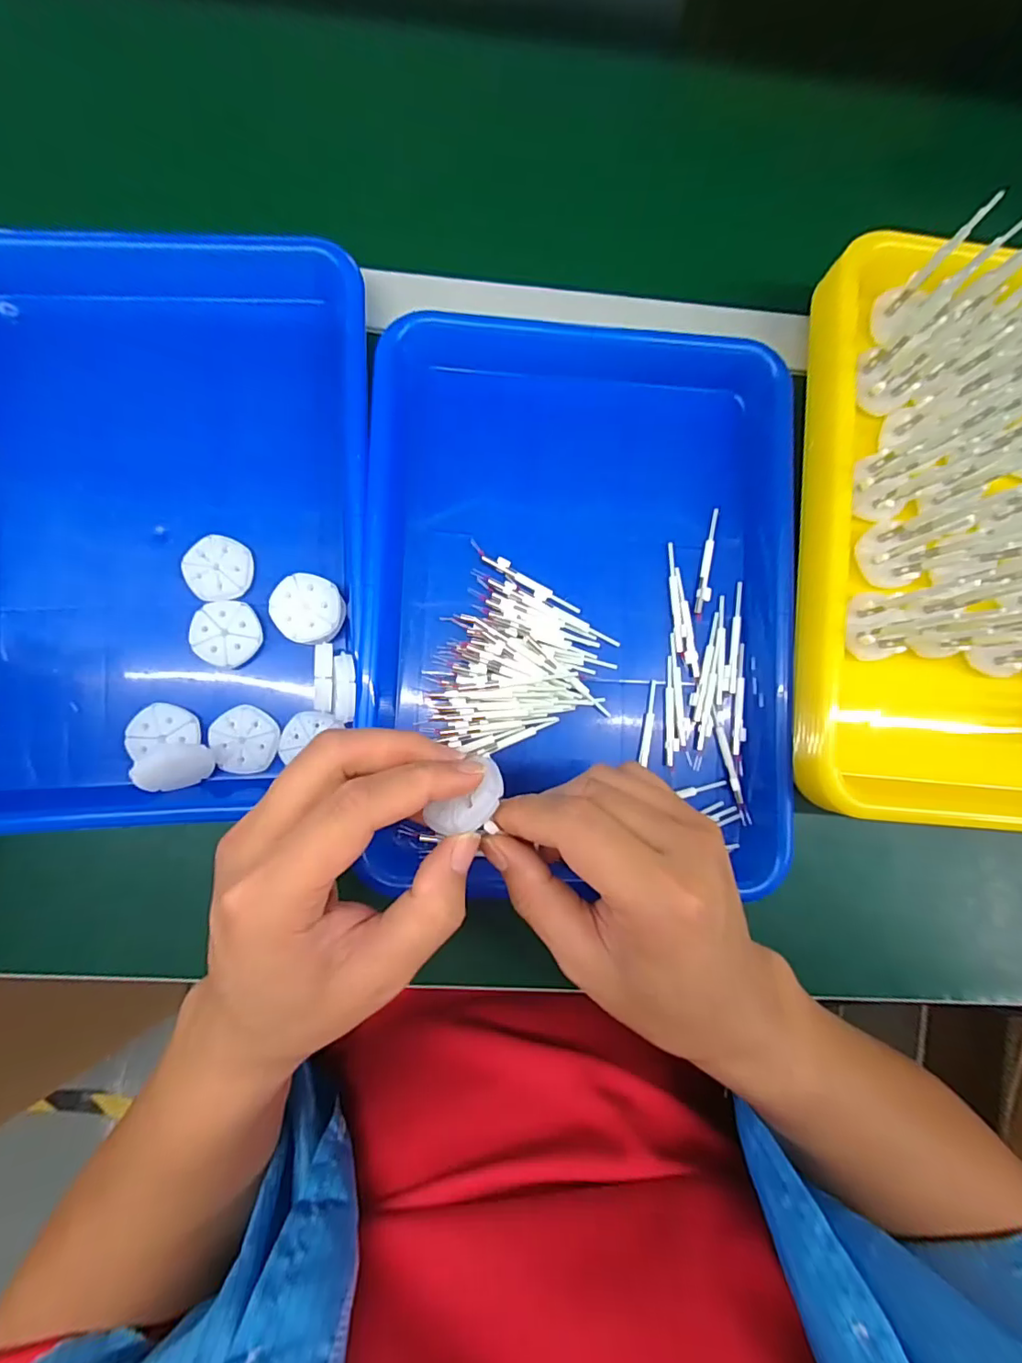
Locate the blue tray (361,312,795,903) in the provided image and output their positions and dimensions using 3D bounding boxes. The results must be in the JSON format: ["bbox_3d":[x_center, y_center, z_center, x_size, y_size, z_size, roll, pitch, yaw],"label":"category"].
[{"bbox_3d":[0.042,-0.053,0.316,0.242,0.042,0.328,1,83,-4],"label":"blue tray"}]

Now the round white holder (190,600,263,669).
[{"bbox_3d":[-0.164,-0.028,0.310,0.037,0.009,0.037,0,85,-4],"label":"round white holder"}]

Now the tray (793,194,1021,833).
[{"bbox_3d":[0.299,-0.075,0.294,0.256,0.064,0.321,4,93,2],"label":"tray"}]

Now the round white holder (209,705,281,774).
[{"bbox_3d":[-0.153,0.033,0.306,0.037,0.004,0.038,0,85,-4],"label":"round white holder"}]

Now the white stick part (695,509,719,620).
[{"bbox_3d":[0.124,-0.074,0.335,0.008,0.004,0.070,12,85,-3],"label":"white stick part"}]

